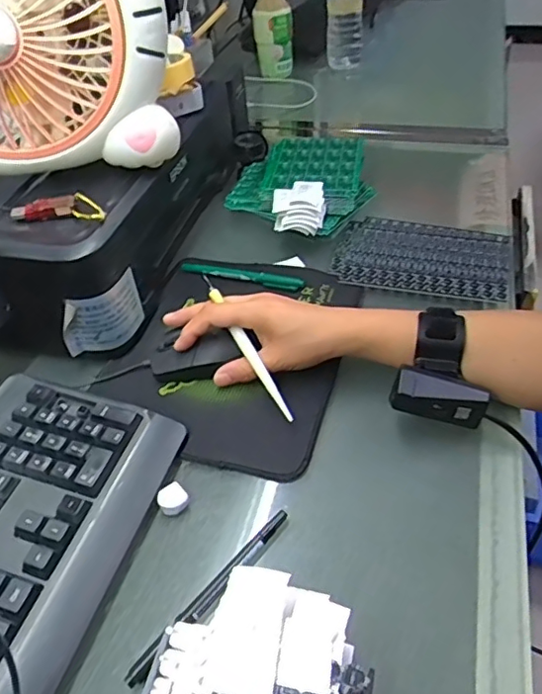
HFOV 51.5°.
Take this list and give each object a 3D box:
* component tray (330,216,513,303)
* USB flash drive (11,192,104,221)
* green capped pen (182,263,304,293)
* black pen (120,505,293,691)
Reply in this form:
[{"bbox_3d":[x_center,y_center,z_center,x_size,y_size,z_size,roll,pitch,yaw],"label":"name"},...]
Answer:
[{"bbox_3d":[0.159,-0.096,0.594,0.177,0.012,0.113,11,46,16],"label":"component tray"},{"bbox_3d":[-0.180,-0.119,0.479,0.079,0.013,0.025,2,44,8],"label":"USB flash drive"},{"bbox_3d":[-0.033,-0.076,0.593,0.138,0.013,0.015,16,48,20],"label":"green capped pen"},{"bbox_3d":[-0.036,0.156,0.360,0.012,0.009,0.138,29,54,31],"label":"black pen"}]

